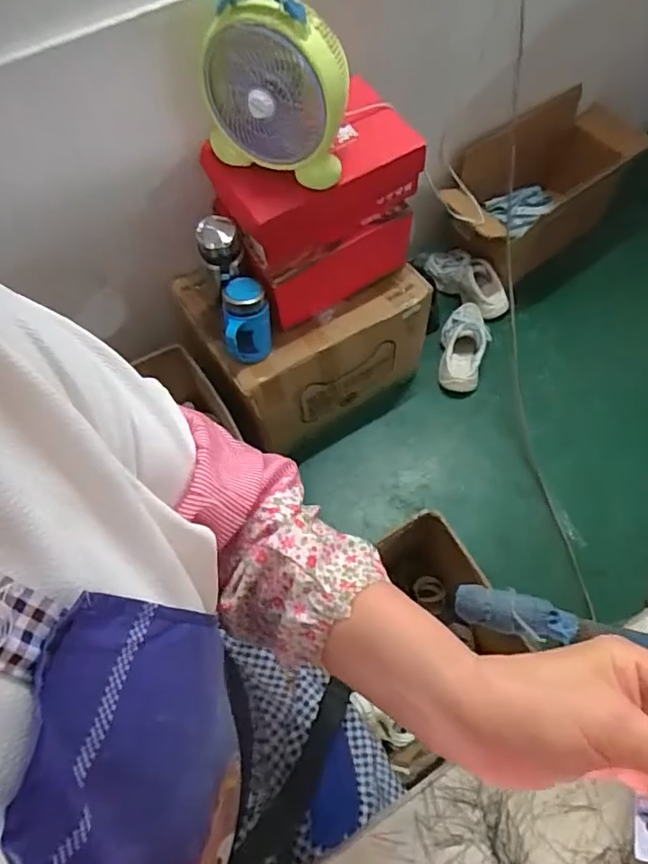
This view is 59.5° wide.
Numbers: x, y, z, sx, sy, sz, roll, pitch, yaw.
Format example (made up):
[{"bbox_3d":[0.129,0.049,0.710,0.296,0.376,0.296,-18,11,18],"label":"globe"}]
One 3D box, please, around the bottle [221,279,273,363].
[{"bbox_3d":[-0.139,-0.196,1.038,0.084,0.142,0.103,-8,63,-1],"label":"bottle"}]

